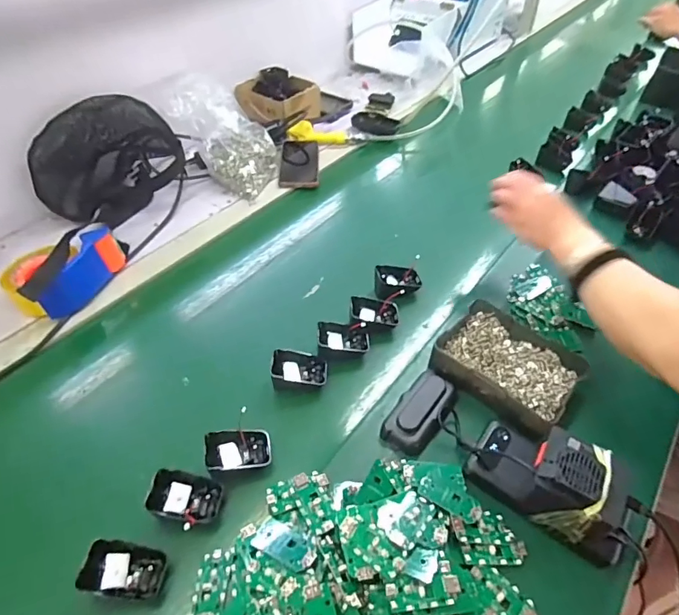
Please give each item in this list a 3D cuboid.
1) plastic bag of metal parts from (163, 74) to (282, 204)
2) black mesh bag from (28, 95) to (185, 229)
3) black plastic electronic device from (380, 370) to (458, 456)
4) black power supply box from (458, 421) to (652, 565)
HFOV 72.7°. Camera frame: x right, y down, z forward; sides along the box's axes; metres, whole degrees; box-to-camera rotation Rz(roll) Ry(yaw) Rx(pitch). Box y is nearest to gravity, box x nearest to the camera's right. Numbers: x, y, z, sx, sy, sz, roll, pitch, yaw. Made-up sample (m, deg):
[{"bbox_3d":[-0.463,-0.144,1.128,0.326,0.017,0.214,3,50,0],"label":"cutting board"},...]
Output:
[{"bbox_3d":[-0.204,-0.325,0.864,0.160,0.164,0.153,15,47,14],"label":"plastic bag of metal parts"},{"bbox_3d":[-0.413,-0.265,0.805,0.231,0.164,0.164,-33,54,-29],"label":"black mesh bag"},{"bbox_3d":[0.096,0.118,0.531,0.051,0.018,0.107,28,51,25],"label":"black plastic electronic device"},{"bbox_3d":[0.215,0.164,0.453,0.154,0.068,0.077,30,53,27],"label":"black power supply box"}]

